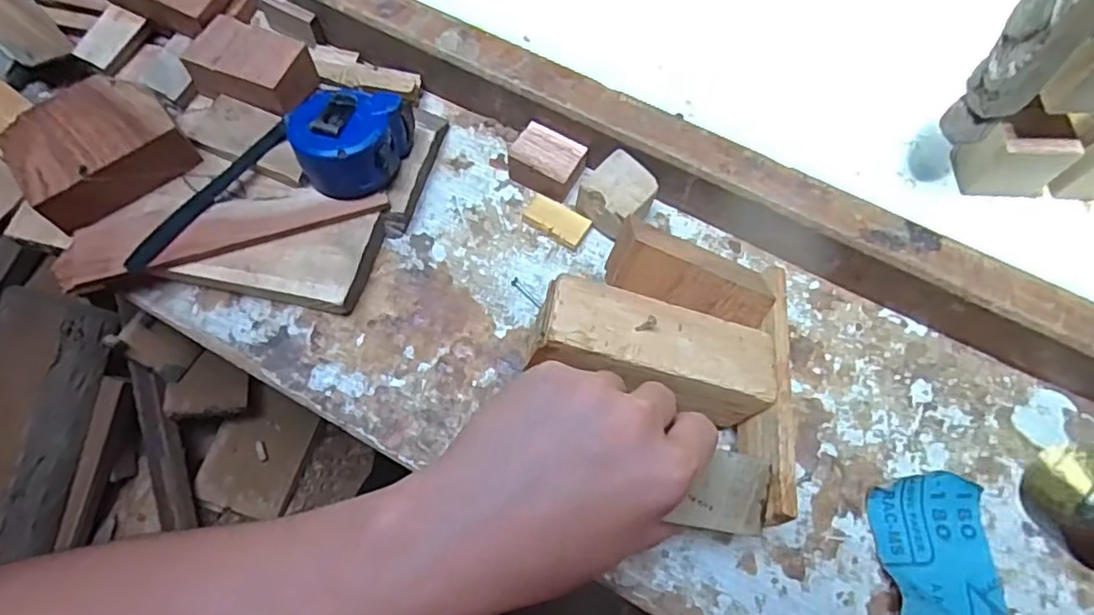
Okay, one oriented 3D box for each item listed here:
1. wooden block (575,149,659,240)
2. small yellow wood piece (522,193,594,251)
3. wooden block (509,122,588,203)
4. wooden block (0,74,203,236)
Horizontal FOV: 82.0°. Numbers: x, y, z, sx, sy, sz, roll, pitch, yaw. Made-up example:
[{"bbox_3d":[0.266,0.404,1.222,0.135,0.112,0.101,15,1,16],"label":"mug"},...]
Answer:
[{"bbox_3d":[0.045,-0.069,0.411,0.040,0.038,0.042,43,72,14],"label":"wooden block"},{"bbox_3d":[0.006,-0.058,0.422,0.044,0.009,0.024,32,70,10],"label":"small yellow wood piece"},{"bbox_3d":[0.001,-0.098,0.430,0.047,0.029,0.037,25,69,7],"label":"wooden block"},{"bbox_3d":[-0.279,-0.101,0.390,0.087,0.037,0.068,-37,74,-16],"label":"wooden block"}]

